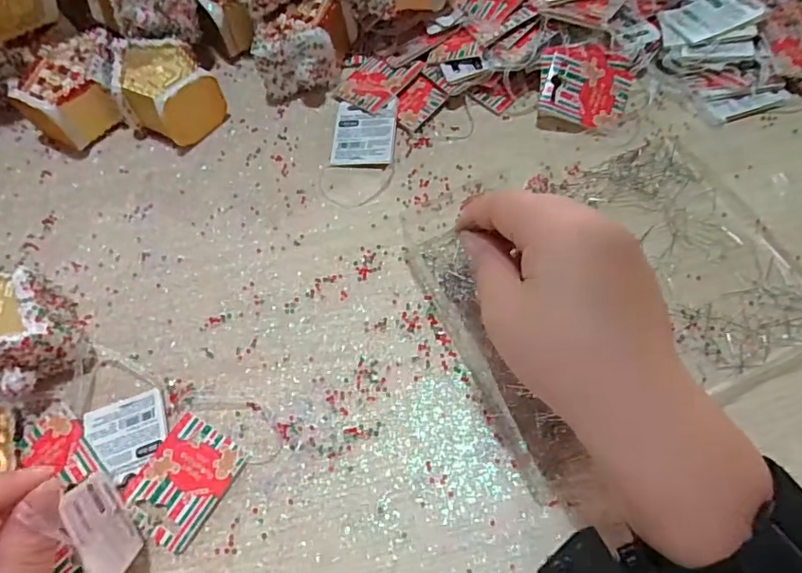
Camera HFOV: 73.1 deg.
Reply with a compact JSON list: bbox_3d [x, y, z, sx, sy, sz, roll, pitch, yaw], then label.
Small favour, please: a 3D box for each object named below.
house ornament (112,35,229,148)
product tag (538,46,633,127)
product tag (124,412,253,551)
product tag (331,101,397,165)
[{"bbox_3d":[-0.174,-0.144,0.400,0.082,0.045,0.065,38,71,19],"label":"house ornament"},{"bbox_3d":[0.130,-0.141,0.380,0.063,0.007,0.054,4,88,-3],"label":"product tag"},{"bbox_3d":[-0.117,0.104,0.290,0.044,0.004,0.058,31,70,9],"label":"product tag"},{"bbox_3d":[-0.026,-0.111,0.391,0.045,0.010,0.052,5,64,5],"label":"product tag"}]

